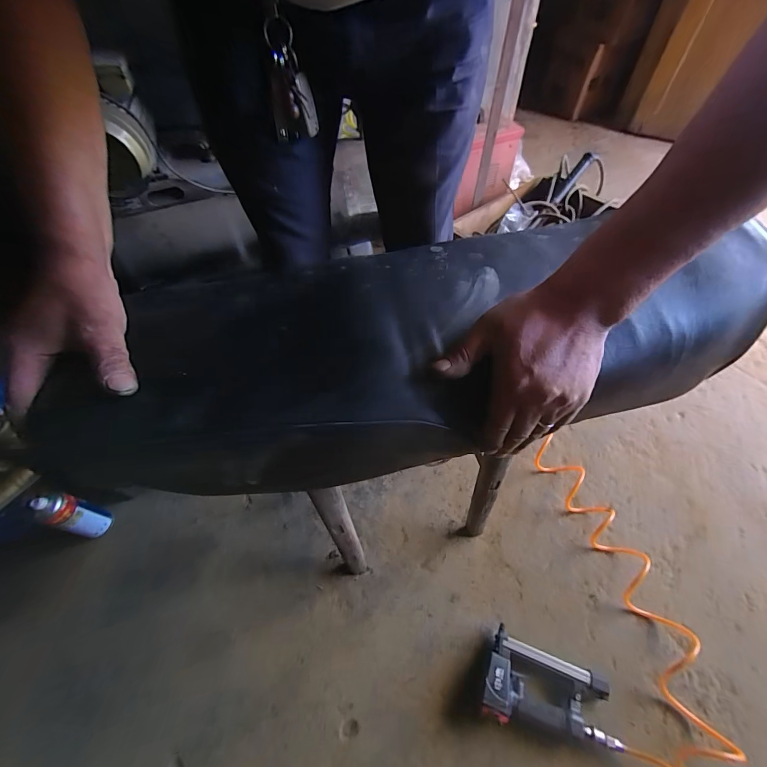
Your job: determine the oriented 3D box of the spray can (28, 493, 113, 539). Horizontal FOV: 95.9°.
[{"bbox_3d":[-0.686,0.297,0.775,0.050,0.175,0.065,13,55,13],"label":"spray can"}]

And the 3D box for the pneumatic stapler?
[{"bbox_3d":[0.294,0.555,0.611,0.225,0.047,0.135,21,59,15],"label":"pneumatic stapler"}]

